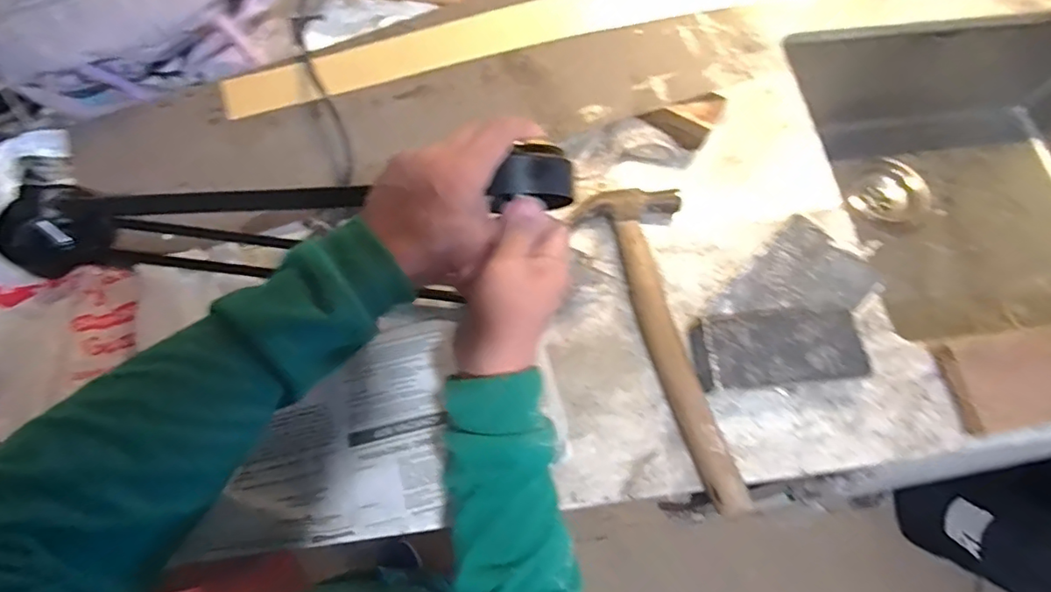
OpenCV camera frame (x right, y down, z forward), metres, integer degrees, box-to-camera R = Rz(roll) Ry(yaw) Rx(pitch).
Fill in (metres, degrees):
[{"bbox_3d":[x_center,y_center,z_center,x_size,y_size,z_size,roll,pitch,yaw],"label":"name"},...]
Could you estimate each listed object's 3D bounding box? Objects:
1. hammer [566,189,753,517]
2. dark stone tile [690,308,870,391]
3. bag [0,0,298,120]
[{"bbox_3d":[0.129,0.031,0.456,0.092,0.028,0.280,-15,70,-7],"label":"hammer"},{"bbox_3d":[0.212,0.044,0.453,0.132,0.027,0.062,-6,69,-4],"label":"dark stone tile"},{"bbox_3d":[-0.331,-0.228,0.464,0.256,0.131,0.088,-21,71,-9],"label":"bag"}]

